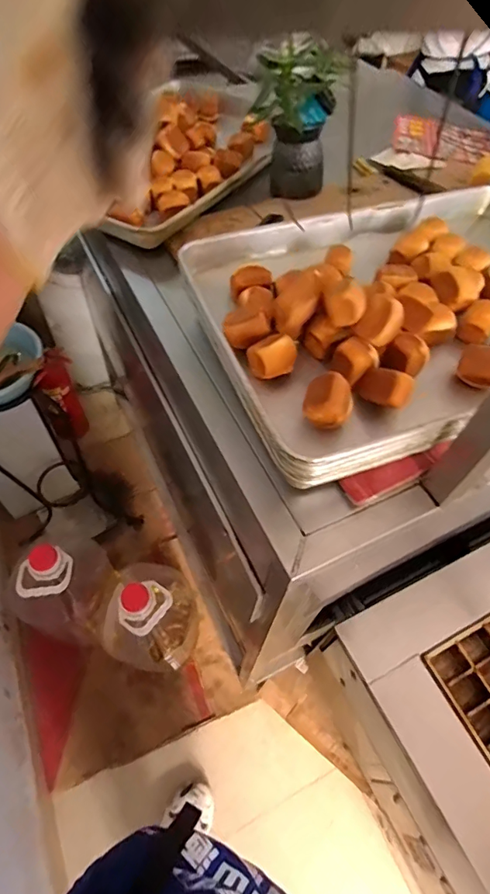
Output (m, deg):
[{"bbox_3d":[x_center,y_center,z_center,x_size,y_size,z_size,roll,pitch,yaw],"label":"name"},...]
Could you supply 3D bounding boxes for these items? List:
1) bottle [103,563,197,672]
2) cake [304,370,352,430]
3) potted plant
[{"bbox_3d":[-0.255,0.449,1.212,0.228,0.426,0.253,22,57,11],"label":"bottle"},{"bbox_3d":[0.097,-0.054,0.509,0.052,0.042,0.055,2,56,-3],"label":"cake"},{"bbox_3d":[0.087,-0.594,0.822,0.158,0.225,0.135,9,55,2],"label":"potted plant"}]

